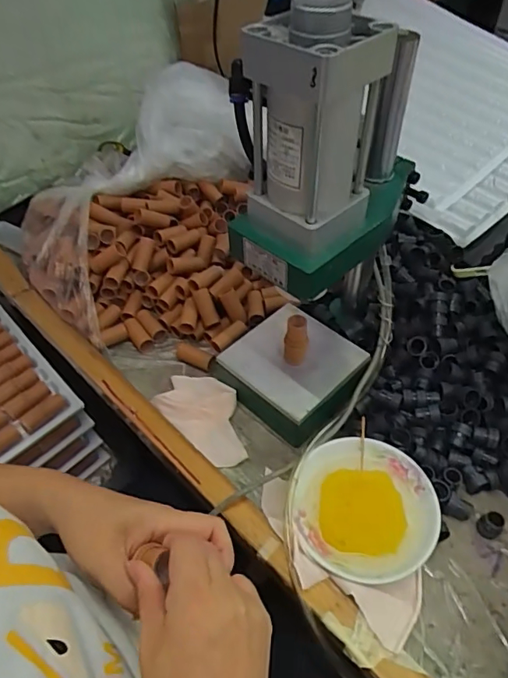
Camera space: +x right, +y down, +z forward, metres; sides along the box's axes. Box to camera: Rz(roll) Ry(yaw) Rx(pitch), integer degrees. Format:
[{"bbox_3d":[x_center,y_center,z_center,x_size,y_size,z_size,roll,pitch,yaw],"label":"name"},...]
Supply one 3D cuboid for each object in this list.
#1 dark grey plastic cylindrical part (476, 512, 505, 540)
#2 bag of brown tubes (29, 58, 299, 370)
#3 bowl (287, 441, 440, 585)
[{"bbox_3d":[0.219,0.173,0.456,0.018,0.024,0.020,-35,56,-25],"label":"dark grey plastic cylindrical part"},{"bbox_3d":[-0.151,-0.160,0.652,0.334,0.177,0.382,-10,49,-6],"label":"bag of brown tubes"},{"bbox_3d":[0.103,0.159,0.464,0.127,0.035,0.132,-1,49,1],"label":"bowl"}]

